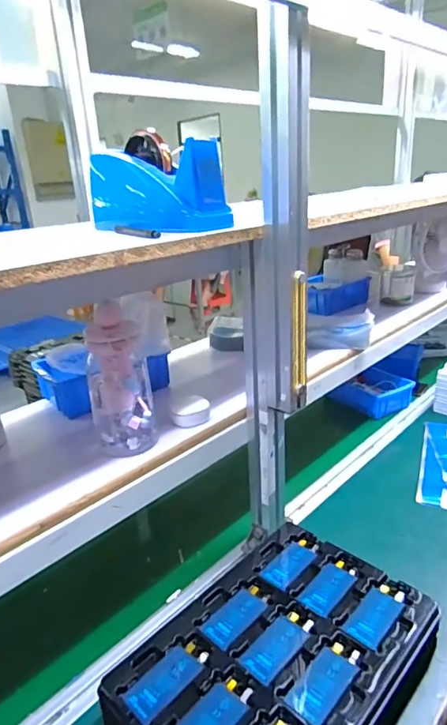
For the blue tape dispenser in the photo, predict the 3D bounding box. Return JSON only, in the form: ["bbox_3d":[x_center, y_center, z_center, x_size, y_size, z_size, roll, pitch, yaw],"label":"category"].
[{"bbox_3d":[-0.091,-0.227,0.615,0.211,0.104,0.071,16,29,43],"label":"blue tape dispenser"}]

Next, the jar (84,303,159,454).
[{"bbox_3d":[-0.130,0.022,0.598,0.075,0.186,0.079,-4,21,1],"label":"jar"}]

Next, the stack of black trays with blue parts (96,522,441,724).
[{"bbox_3d":[0.063,0.344,0.544,0.339,0.058,0.236,-23,28,-40],"label":"stack of black trays with blue parts"}]

